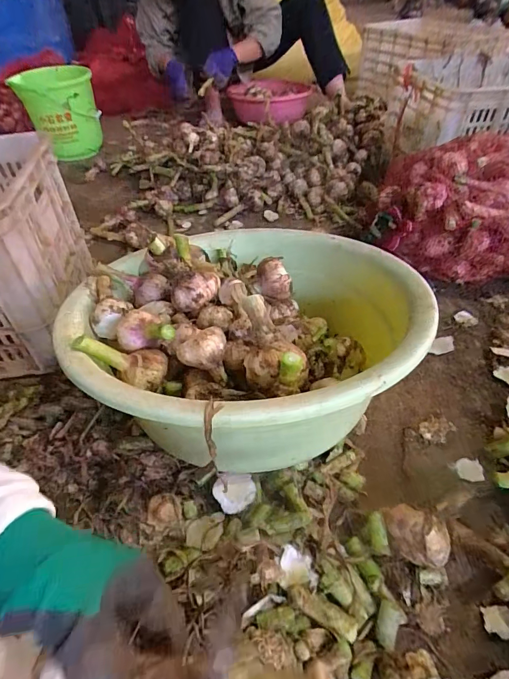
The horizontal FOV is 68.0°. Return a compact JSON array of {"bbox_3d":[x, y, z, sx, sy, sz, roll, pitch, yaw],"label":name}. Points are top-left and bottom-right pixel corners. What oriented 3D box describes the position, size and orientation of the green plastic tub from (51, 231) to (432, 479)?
[{"bbox_3d":[-0.007,-0.024,0.507,0.414,0.169,0.425,-3,44,2],"label":"green plastic tub"}]

